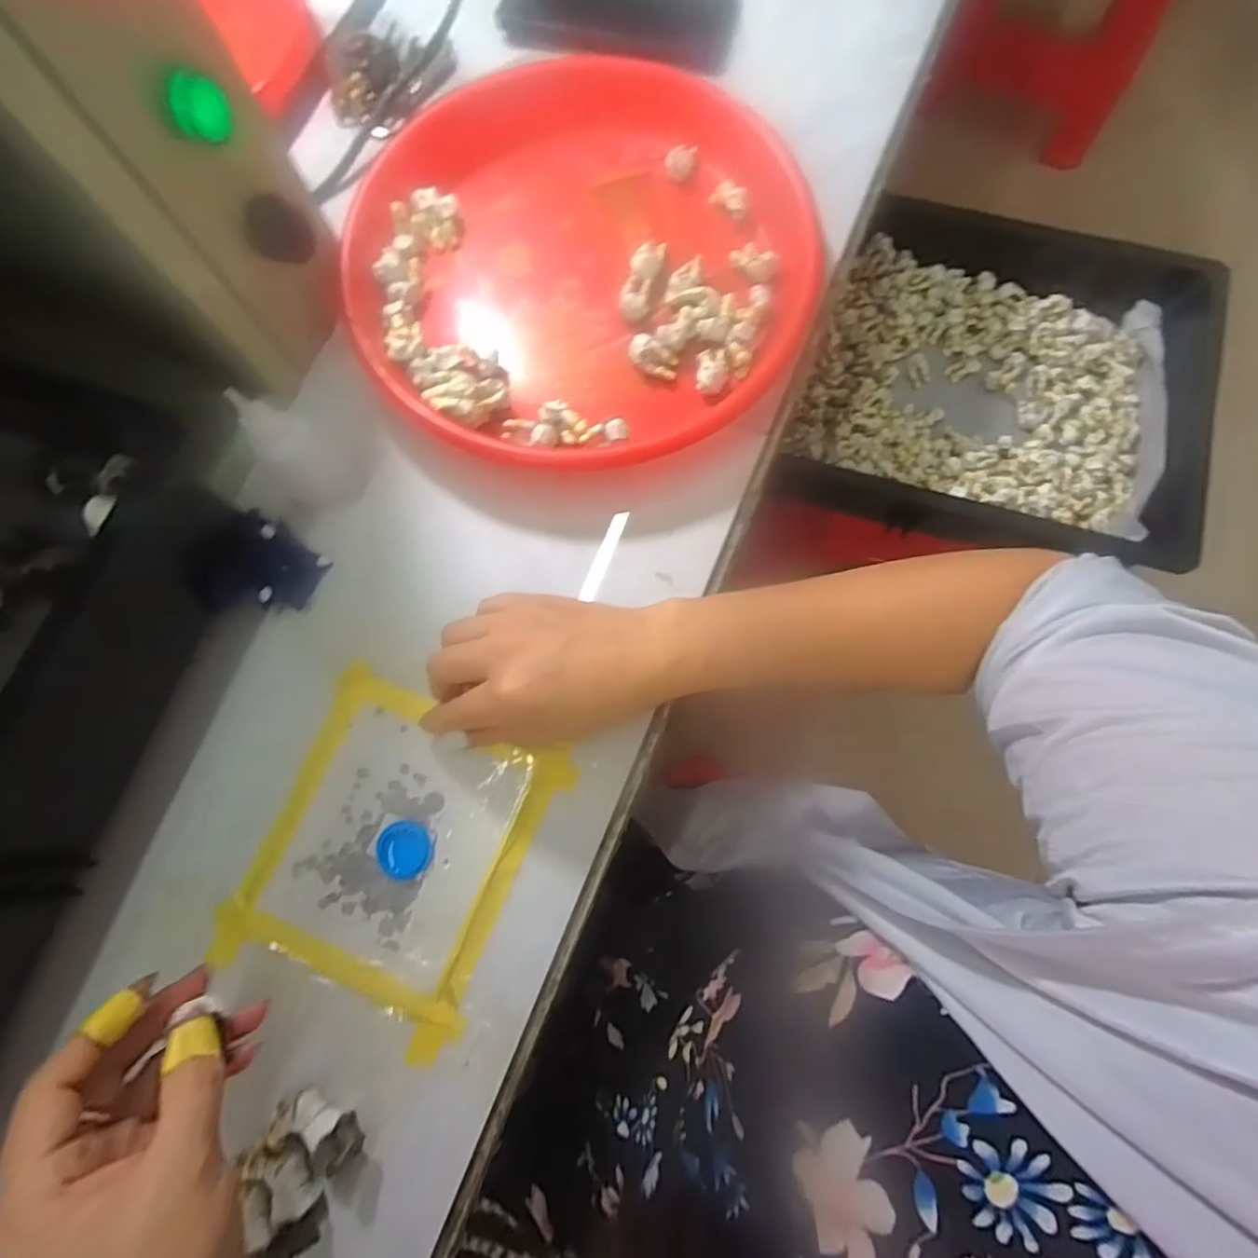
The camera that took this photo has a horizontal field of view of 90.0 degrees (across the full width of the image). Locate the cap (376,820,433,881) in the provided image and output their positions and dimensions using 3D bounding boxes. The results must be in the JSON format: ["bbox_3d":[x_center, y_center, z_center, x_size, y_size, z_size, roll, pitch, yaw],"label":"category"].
[{"bbox_3d":[-0.121,0.118,0.337,0.029,0.011,0.027,0,78,1],"label":"cap"}]

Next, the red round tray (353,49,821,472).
[{"bbox_3d":[-0.039,-0.250,0.409,0.288,0.032,0.311,-21,79,-3],"label":"red round tray"}]

